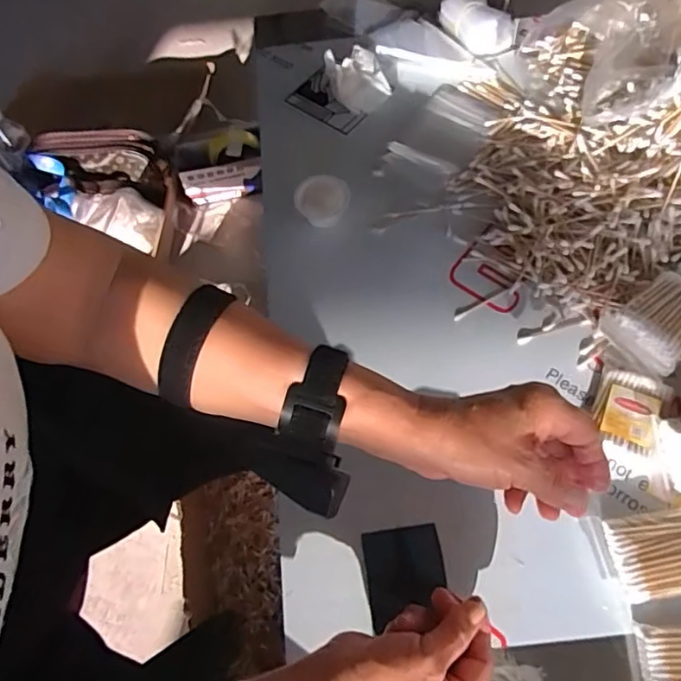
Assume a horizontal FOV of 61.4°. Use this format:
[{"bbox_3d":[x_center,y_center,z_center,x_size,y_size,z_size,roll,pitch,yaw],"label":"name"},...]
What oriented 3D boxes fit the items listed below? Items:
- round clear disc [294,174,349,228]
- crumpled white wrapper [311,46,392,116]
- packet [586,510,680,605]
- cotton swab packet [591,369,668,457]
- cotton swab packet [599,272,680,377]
[{"bbox_3d":[-0.019,-0.141,0.582,0.053,0.025,0.045,-7,64,0],"label":"round clear disc"},{"bbox_3d":[0.011,-0.295,0.646,0.073,0.040,0.080,-1,64,2],"label":"crumpled white wrapper"},{"bbox_3d":[0.238,0.159,0.427,0.084,0.017,0.060,-8,64,-1],"label":"packet"},{"bbox_3d":[0.235,0.056,0.468,0.048,0.009,0.066,21,67,12],"label":"cotton swab packet"},{"bbox_3d":[0.273,-0.020,0.484,0.085,0.026,0.064,-40,69,-15],"label":"cotton swab packet"}]

